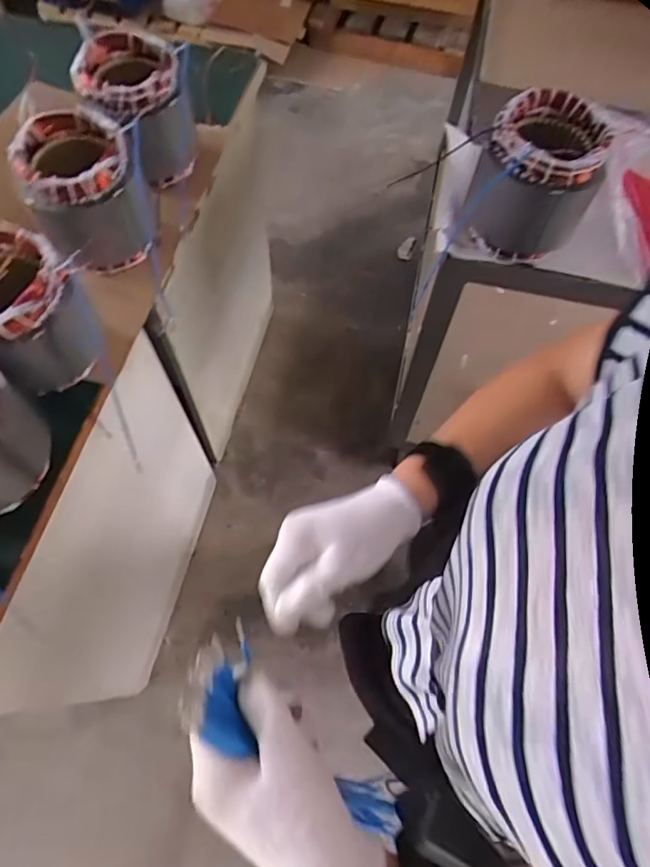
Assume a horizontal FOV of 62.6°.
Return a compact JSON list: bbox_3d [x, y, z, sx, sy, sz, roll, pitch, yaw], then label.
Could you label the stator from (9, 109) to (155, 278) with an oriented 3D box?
[{"bbox_3d":[-0.322,-0.328,0.738,0.138,0.156,0.139,-18,66,-10],"label":"stator"}]

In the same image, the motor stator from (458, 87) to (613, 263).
[{"bbox_3d":[0.277,-0.344,0.723,0.147,0.162,0.143,15,65,5],"label":"motor stator"}]

